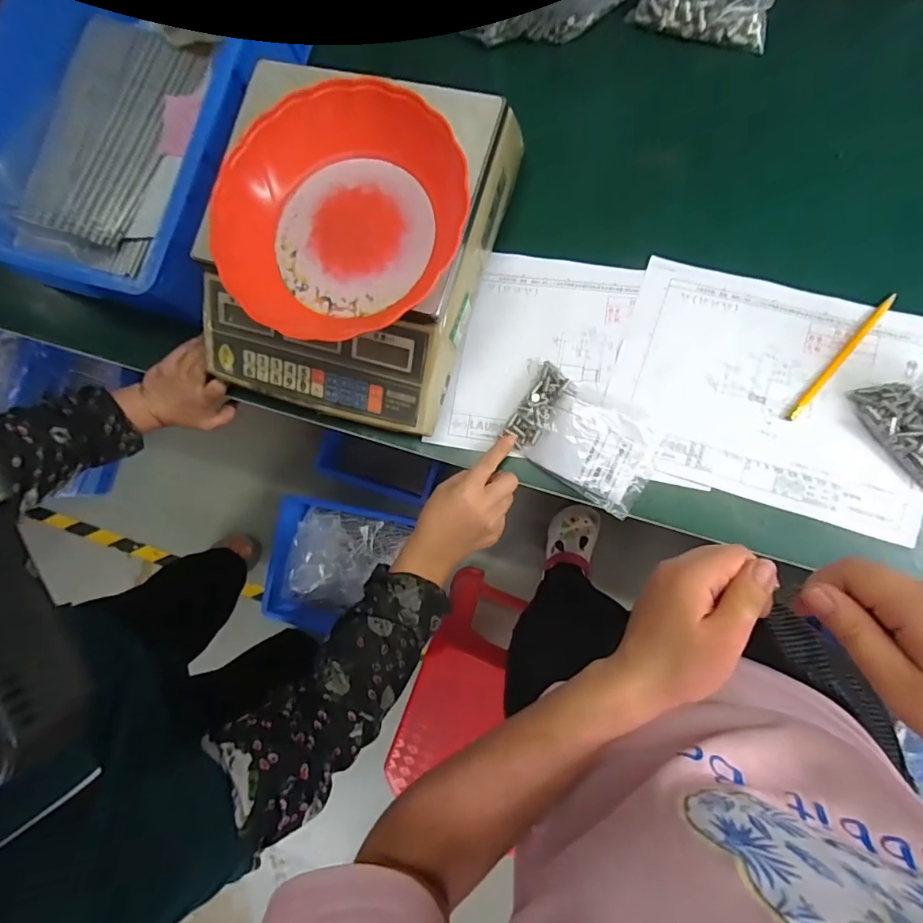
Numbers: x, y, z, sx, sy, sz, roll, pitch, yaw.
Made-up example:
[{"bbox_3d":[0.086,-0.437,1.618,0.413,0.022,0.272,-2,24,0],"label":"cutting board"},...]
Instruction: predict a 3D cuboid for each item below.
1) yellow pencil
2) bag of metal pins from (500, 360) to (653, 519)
[{"bbox_3d":[0.359,-0.096,0.457,0.009,0.009,0.145,39,92,9],"label":"yellow pencil"},{"bbox_3d":[0.121,-0.022,0.482,0.143,0.036,0.090,35,92,9],"label":"bag of metal pins"}]

